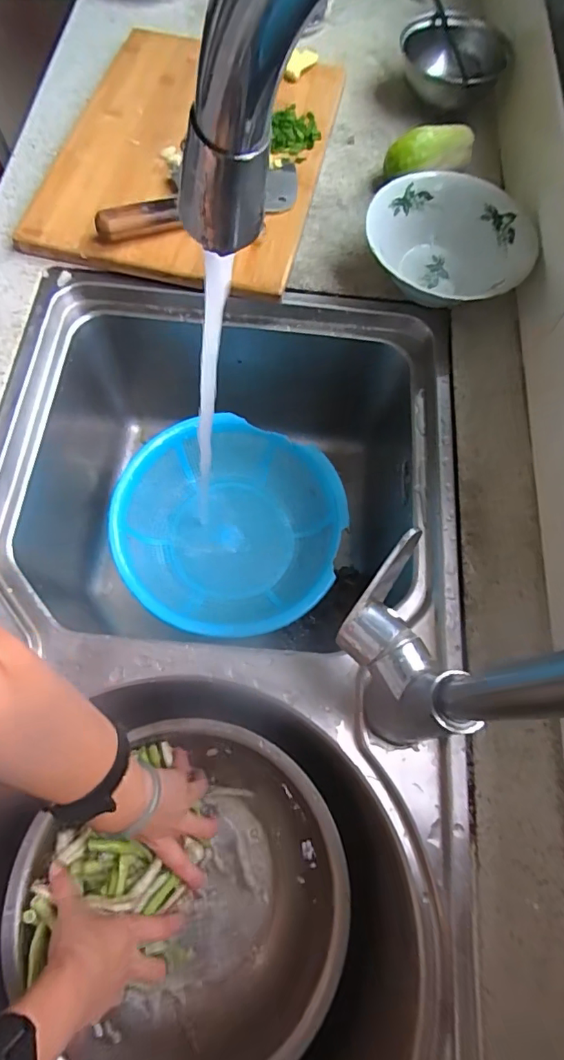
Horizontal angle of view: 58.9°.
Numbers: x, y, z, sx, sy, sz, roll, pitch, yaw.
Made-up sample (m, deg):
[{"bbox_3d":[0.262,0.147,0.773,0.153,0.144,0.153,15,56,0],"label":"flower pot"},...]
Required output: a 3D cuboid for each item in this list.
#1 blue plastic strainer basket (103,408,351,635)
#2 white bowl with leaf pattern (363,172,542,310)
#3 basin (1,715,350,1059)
[{"bbox_3d":[-0.061,-0.003,0.611,0.255,0.099,0.245,1,67,-2],"label":"blue plastic strainer basket"},{"bbox_3d":[0.167,-0.289,0.520,0.162,0.060,0.155,1,69,-2],"label":"white bowl with leaf pattern"},{"bbox_3d":[-0.081,0.342,0.471,0.290,0.072,0.269,1,69,-2],"label":"basin"}]

